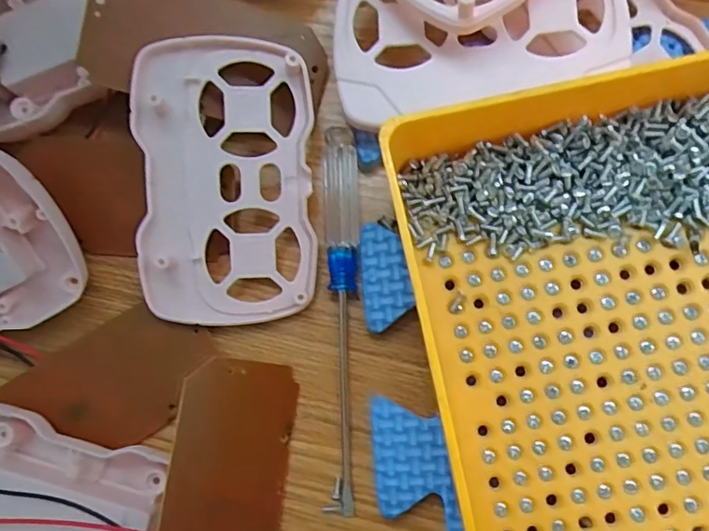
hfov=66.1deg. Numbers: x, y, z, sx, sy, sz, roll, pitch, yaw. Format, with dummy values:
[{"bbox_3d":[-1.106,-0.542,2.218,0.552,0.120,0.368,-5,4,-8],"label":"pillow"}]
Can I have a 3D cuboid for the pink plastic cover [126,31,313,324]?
[{"bbox_3d":[-0.040,-0.026,0.171,0.052,0.014,0.088,0,83,4],"label":"pink plastic cover"}]

